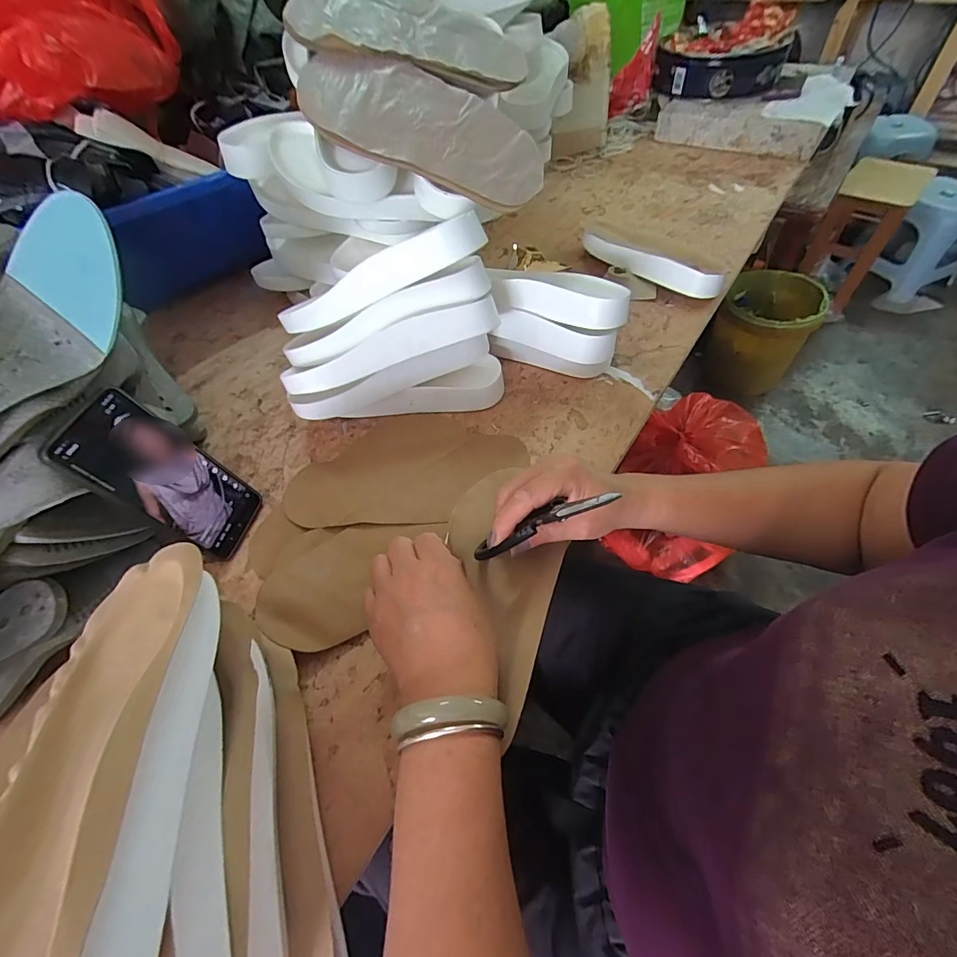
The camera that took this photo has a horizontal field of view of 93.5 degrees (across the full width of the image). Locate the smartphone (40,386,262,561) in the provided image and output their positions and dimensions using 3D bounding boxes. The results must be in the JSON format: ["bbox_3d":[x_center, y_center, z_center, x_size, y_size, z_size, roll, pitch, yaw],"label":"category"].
[{"bbox_3d":[-0.266,0.002,0.394,0.009,0.164,0.078,-7,52,28],"label":"smartphone"}]

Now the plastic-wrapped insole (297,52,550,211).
[{"bbox_3d":[-0.056,-0.347,0.442,0.247,0.020,0.108,19,78,-3],"label":"plastic-wrapped insole"}]

